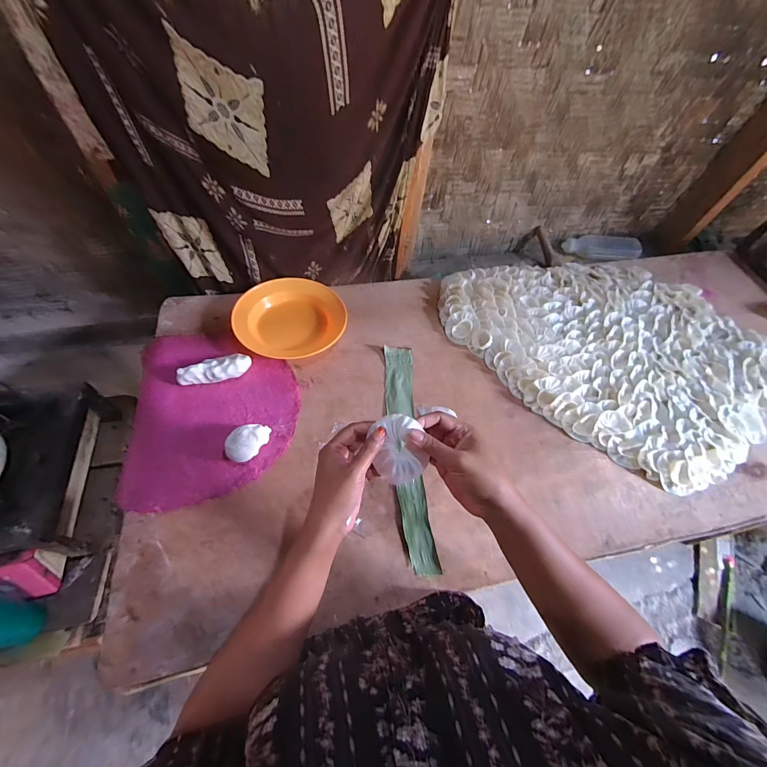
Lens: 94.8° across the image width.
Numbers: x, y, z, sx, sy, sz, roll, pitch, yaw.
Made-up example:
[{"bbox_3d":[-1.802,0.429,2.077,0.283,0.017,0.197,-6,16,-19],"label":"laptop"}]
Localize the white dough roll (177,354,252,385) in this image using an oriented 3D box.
[{"bbox_3d":[-0.303,-0.022,0.636,0.122,0.040,0.035,-16,60,-14],"label":"white dough roll"}]

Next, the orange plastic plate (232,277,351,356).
[{"bbox_3d":[-0.188,-0.136,0.726,0.219,0.049,0.188,-1,58,-5],"label":"orange plastic plate"}]

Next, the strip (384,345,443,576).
[{"bbox_3d":[0.041,0.102,0.620,0.059,0.004,0.413,-1,58,-5],"label":"strip"}]

